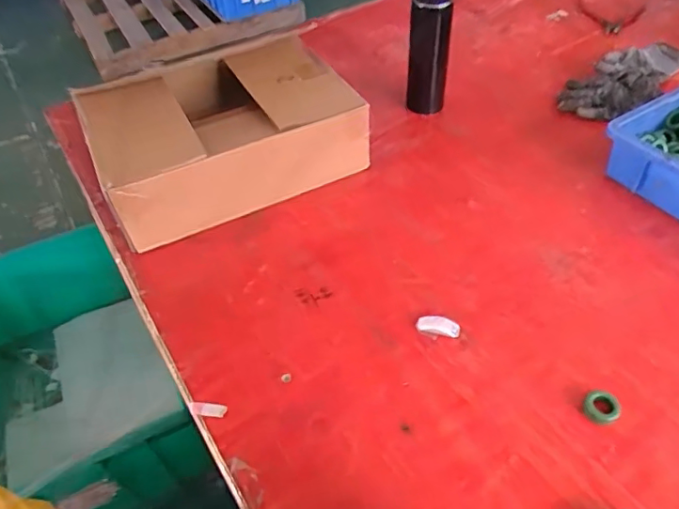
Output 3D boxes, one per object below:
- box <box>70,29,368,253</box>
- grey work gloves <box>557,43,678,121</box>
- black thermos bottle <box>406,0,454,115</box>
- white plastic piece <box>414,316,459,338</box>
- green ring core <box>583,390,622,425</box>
[{"bbox_3d":[-0.154,-0.164,0.754,0.338,0.134,0.199,-22,49,-15],"label":"box"},{"bbox_3d":[0.468,-0.291,0.892,0.117,0.036,0.251,32,57,30],"label":"grey work gloves"},{"bbox_3d":[0.135,-0.318,0.817,0.059,0.216,0.055,7,48,11],"label":"black thermos bottle"},{"bbox_3d":[0.106,0.078,0.588,0.046,0.012,0.018,4,48,9],"label":"white plastic piece"},{"bbox_3d":[0.248,0.146,0.516,0.031,0.015,0.031,-2,47,2],"label":"green ring core"}]

